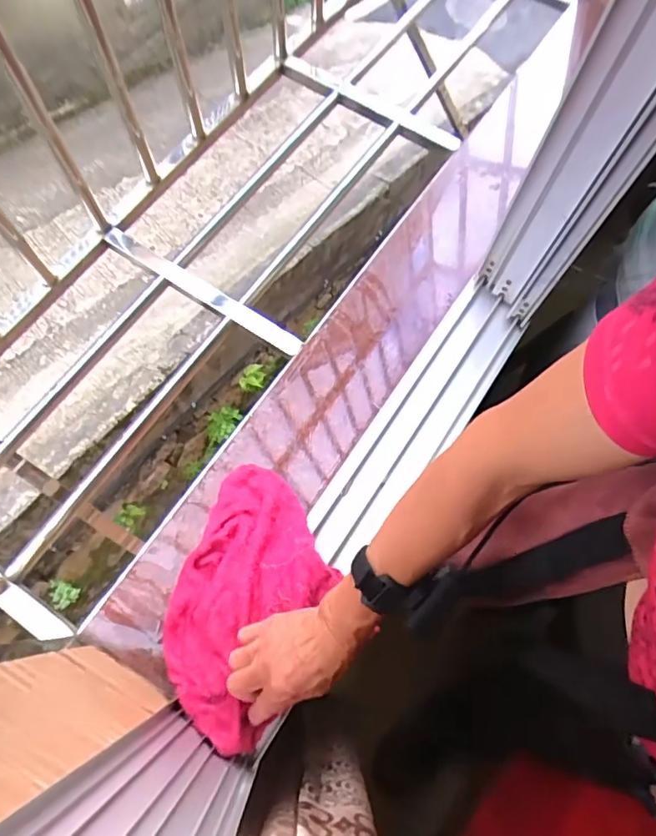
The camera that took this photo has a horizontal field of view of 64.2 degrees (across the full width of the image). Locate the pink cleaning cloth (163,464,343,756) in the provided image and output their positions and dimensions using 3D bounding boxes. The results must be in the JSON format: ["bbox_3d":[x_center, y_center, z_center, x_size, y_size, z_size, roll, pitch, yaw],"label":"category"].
[{"bbox_3d":[-0.088,0.187,0.565,0.167,0.041,0.250,20,71,28],"label":"pink cleaning cloth"}]

